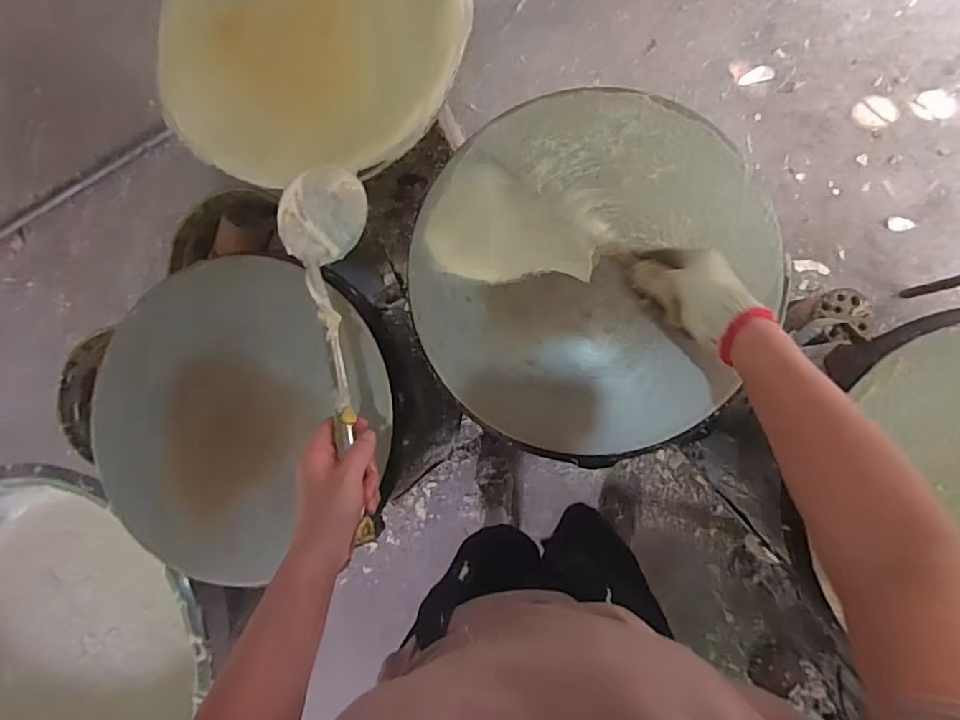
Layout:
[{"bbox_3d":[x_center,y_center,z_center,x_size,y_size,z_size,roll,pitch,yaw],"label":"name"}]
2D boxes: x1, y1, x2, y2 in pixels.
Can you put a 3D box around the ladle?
[{"bbox_3d":[-0.129,-0.012,0.509,0.065,0.084,0.343,-11,76,8],"label":"ladle"}]

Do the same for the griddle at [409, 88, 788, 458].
[{"bbox_3d":[0.119,-0.095,0.599,0.370,0.033,0.377,0,87,9],"label":"griddle"}]

